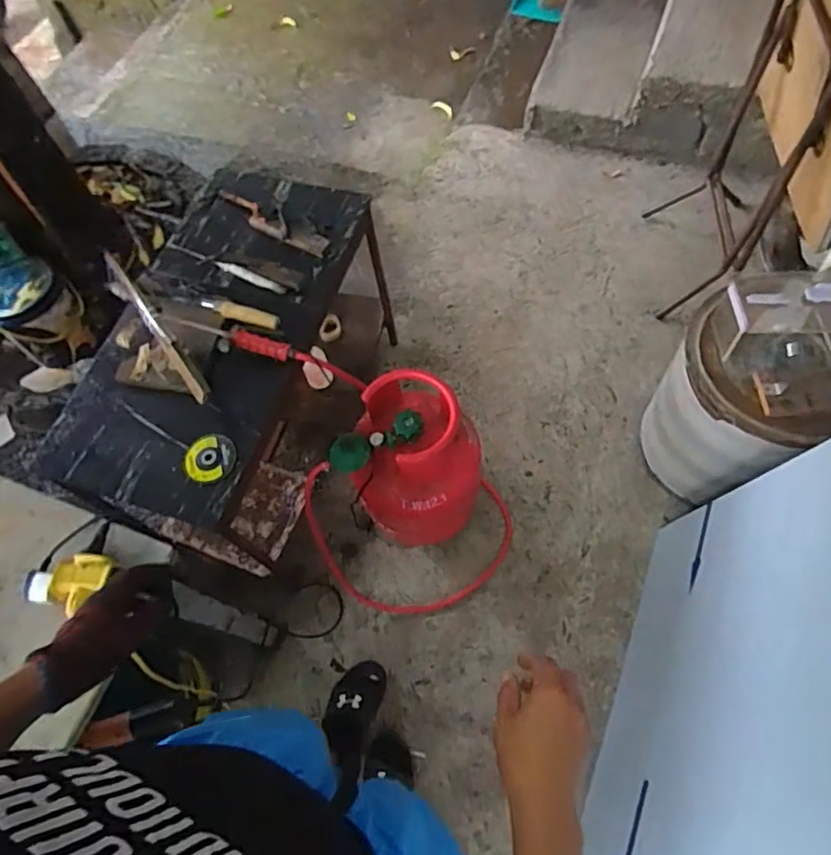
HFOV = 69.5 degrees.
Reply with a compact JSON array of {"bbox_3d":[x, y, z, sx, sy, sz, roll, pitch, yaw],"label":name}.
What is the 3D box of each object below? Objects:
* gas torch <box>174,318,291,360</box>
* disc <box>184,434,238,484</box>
[{"bbox_3d":[-0.358,-0.183,1.201,0.243,0.027,0.044,15,68,10],"label":"gas torch"},{"bbox_3d":[-0.382,0.060,1.116,0.094,0.013,0.090,-1,66,3],"label":"disc"}]

